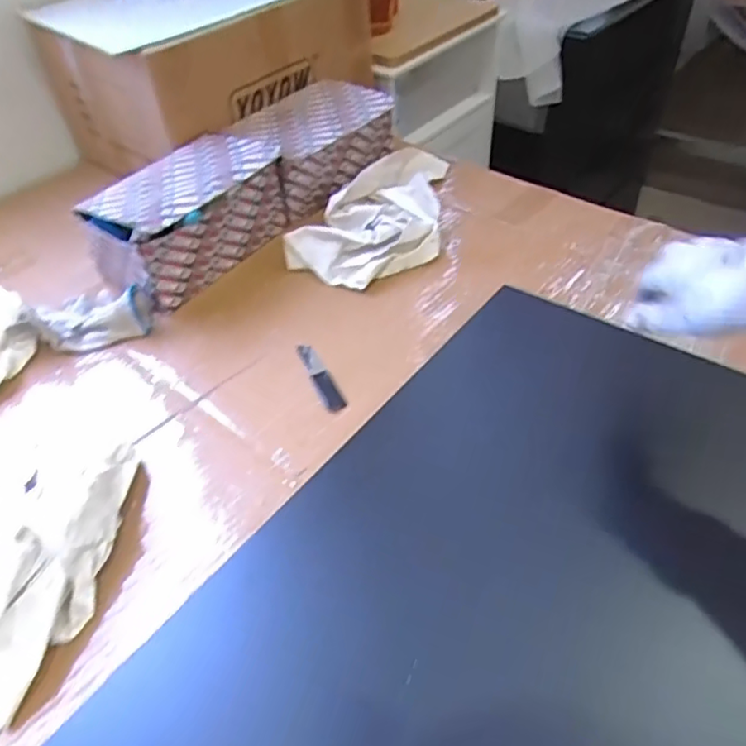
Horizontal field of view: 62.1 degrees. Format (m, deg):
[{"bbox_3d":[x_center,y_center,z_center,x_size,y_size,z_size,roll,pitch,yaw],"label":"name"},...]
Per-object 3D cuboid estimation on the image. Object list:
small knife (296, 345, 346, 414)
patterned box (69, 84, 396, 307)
[{"bbox_3d":[-0.061,0.002,0.689,0.022,0.005,0.115,-21,47,-16],"label":"small knife"},{"bbox_3d":[-0.179,-0.284,0.906,0.167,0.122,0.506,26,52,27],"label":"patterned box"}]

